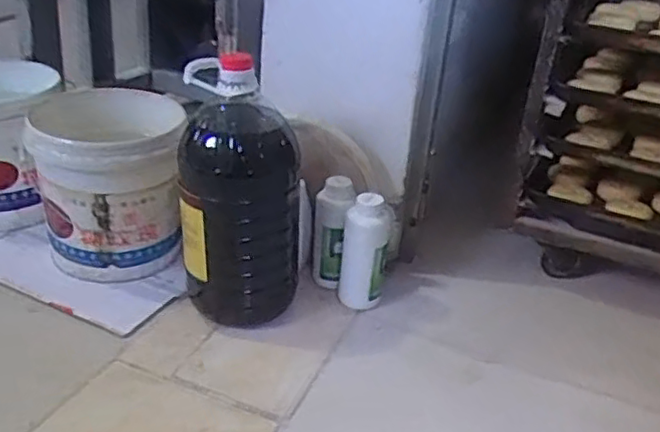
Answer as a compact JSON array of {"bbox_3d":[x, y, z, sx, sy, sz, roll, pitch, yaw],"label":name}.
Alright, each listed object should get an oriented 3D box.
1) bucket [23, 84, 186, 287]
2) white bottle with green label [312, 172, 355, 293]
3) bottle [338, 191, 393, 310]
[{"bbox_3d":[-0.380,-0.051,1.143,0.248,0.262,0.238,-5,31,-20],"label":"bucket"},{"bbox_3d":[0.004,0.033,1.121,0.056,0.192,0.061,5,29,-3],"label":"white bottle with green label"},{"bbox_3d":[0.055,0.063,1.081,0.075,0.195,0.075,6,27,1],"label":"bottle"}]

